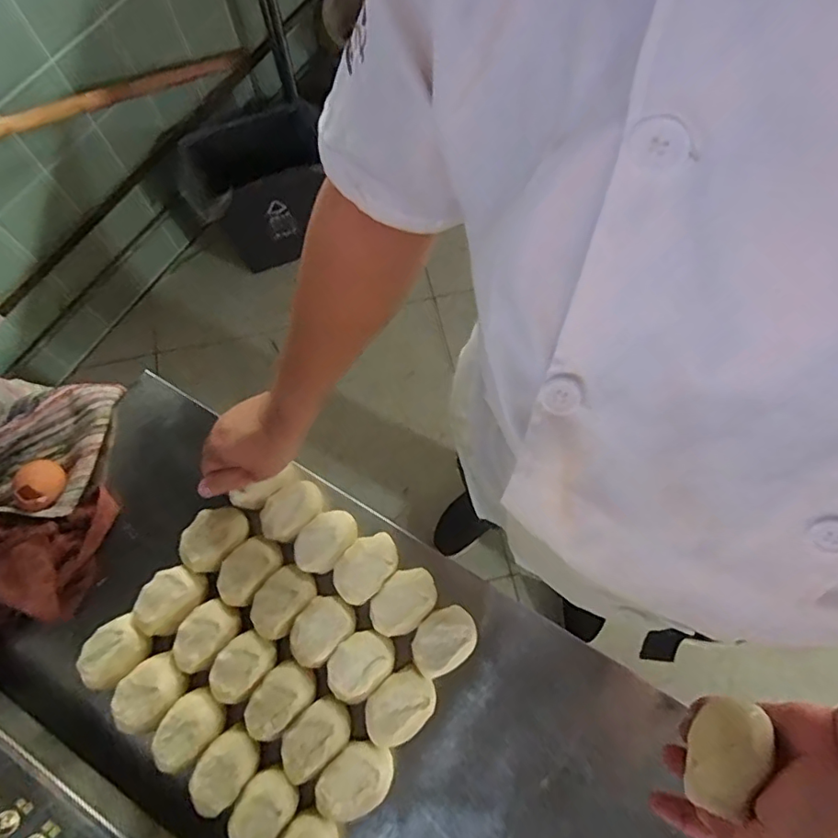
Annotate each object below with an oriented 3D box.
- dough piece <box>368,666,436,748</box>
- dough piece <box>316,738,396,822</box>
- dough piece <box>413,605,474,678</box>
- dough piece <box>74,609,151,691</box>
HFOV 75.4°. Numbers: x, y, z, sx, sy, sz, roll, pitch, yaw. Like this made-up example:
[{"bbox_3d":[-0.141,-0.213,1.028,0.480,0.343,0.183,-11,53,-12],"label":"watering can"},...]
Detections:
[{"bbox_3d":[-0.017,0.264,0.499,0.050,0.034,0.067,37,74,11],"label":"dough piece"},{"bbox_3d":[-0.055,0.320,0.481,0.068,0.037,0.051,-38,75,-13],"label":"dough piece"},{"bbox_3d":[0.024,0.212,0.519,0.065,0.035,0.050,-34,74,-12],"label":"dough piece"},{"bbox_3d":[-0.292,0.224,0.523,0.063,0.033,0.049,-43,76,-14],"label":"dough piece"}]

